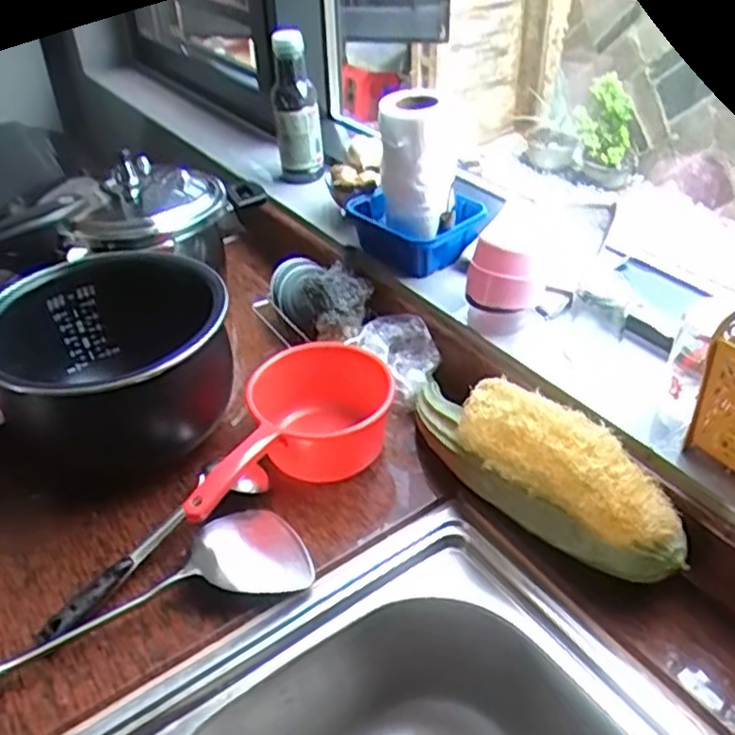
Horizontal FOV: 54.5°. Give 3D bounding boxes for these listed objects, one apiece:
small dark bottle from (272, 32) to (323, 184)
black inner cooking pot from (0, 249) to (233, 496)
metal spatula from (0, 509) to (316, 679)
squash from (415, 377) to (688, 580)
[{"bbox_3d":[-0.099,-0.353,1.008,0.062,0.227,0.052,-4,38,-2],"label":"small dark bottle"},{"bbox_3d":[-0.245,0.008,0.714,0.216,0.162,0.228,-2,38,1],"label":"black inner cooking pot"},{"bbox_3d":[-0.233,0.201,0.571,0.379,0.042,0.088,-18,41,-19],"label":"metal spatula"},{"bbox_3d":[0.138,0.071,0.624,0.083,0.089,0.289,-32,47,-33],"label":"squash"}]

